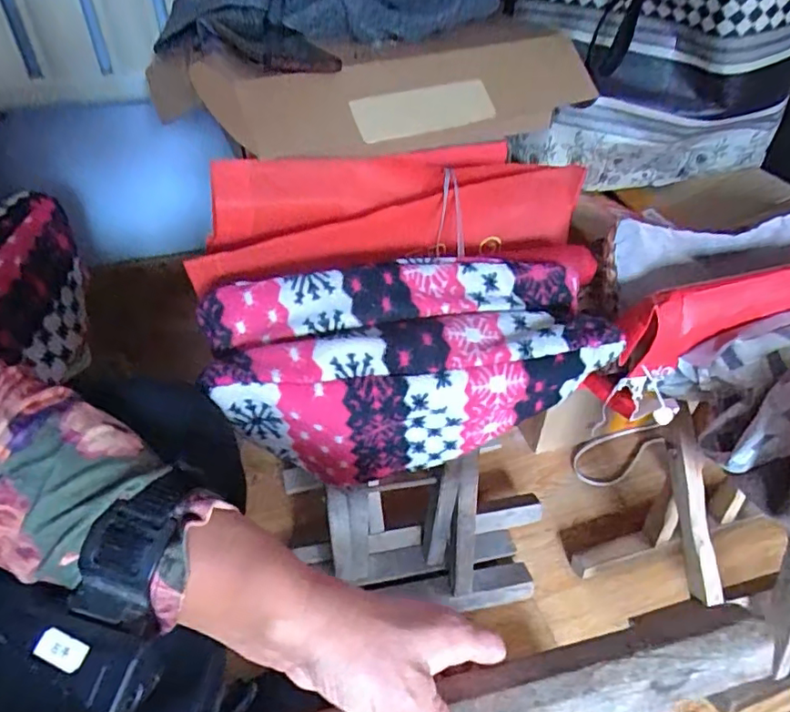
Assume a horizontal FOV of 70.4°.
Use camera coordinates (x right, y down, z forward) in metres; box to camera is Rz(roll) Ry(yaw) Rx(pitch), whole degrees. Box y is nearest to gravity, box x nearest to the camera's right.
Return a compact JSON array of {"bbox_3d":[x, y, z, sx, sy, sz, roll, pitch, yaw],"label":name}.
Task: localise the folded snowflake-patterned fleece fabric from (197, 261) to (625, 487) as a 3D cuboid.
[{"bbox_3d":[0.007,0.012,0.468,0.304,0.136,0.116,-7,44,-8],"label":"folded snowflake-patterned fleece fabric"}]

